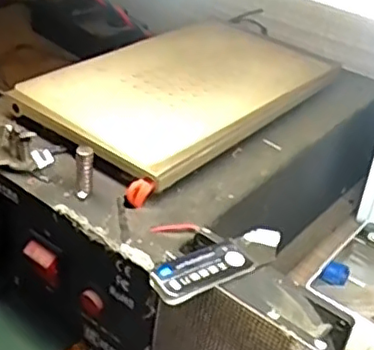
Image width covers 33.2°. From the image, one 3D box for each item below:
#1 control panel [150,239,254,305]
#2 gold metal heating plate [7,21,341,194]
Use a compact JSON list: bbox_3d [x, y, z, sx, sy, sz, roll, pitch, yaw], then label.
[{"bbox_3d":[0.006,0.041,0.263,0.045,0.009,0.018,-20,42,-31],"label":"control panel"},{"bbox_3d":[-0.003,-0.054,0.374,0.109,0.014,0.179,30,42,28],"label":"gold metal heating plate"}]

